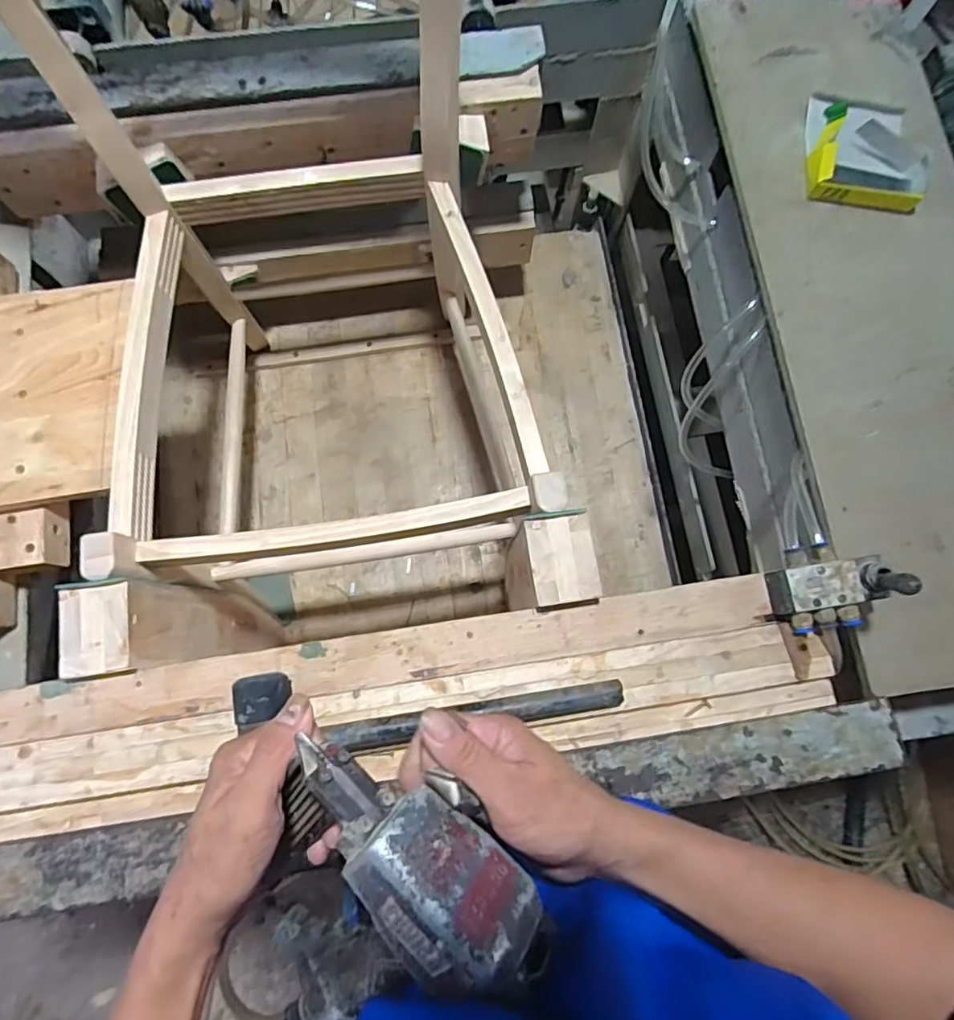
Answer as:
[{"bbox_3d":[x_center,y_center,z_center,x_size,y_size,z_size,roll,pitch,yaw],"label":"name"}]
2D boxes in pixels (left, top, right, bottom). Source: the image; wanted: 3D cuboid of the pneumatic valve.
[{"bbox_3d":[0.324,0.067,0.533,0.096,0.090,0.078,-12,79,-3],"label":"pneumatic valve"}]

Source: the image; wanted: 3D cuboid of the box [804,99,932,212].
[{"bbox_3d":[0.442,-0.402,0.674,0.129,0.026,0.129,12,78,2],"label":"box"}]

